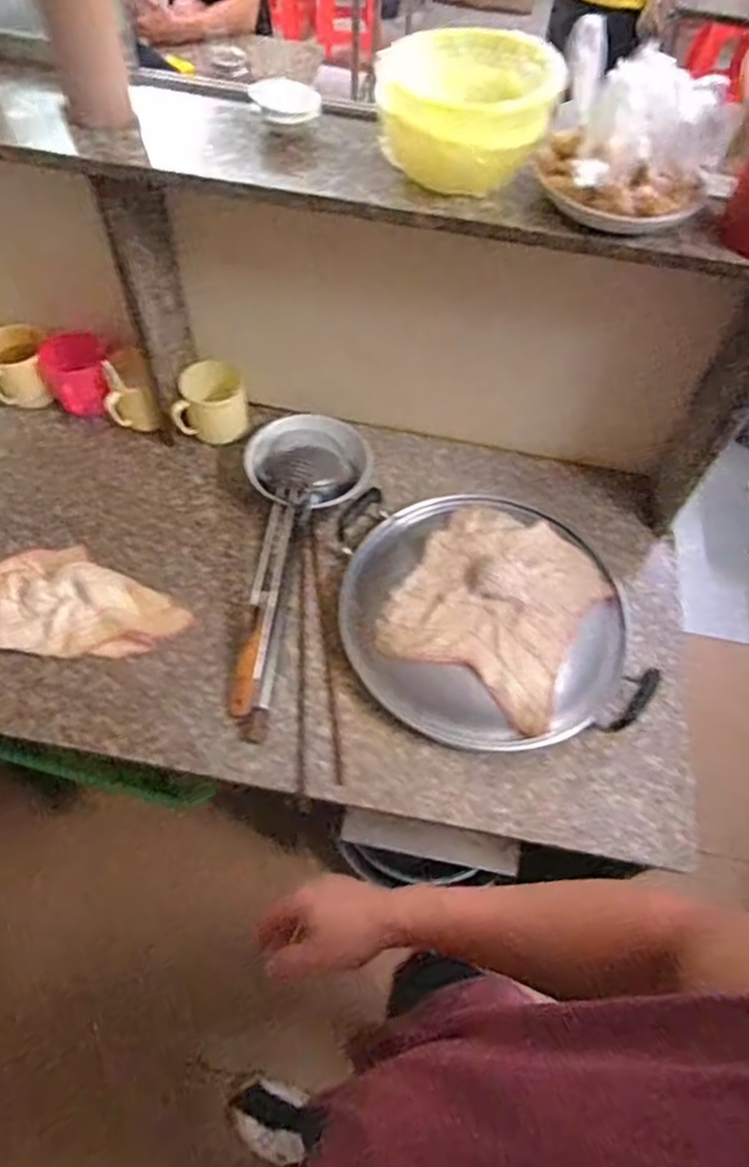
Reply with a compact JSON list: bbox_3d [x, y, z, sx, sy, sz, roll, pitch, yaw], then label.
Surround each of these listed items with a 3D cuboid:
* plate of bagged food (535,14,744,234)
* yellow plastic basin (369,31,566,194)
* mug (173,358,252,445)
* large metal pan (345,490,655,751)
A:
[{"bbox_3d":[0.260,-0.429,0.647,0.182,0.118,0.178,2,58,-3],"label":"plate of bagged food"},{"bbox_3d":[0.091,-0.480,0.688,0.176,0.089,0.159,18,59,7],"label":"yellow plastic basin"},{"bbox_3d":[-0.260,-0.296,1.087,0.108,0.091,0.110,-4,59,-7],"label":"mug"},{"bbox_3d":[0.151,0.027,0.908,0.369,0.112,0.369,2,58,-3],"label":"large metal pan"}]

